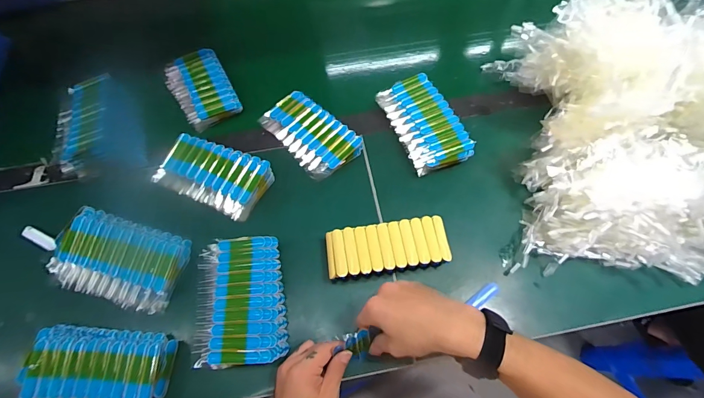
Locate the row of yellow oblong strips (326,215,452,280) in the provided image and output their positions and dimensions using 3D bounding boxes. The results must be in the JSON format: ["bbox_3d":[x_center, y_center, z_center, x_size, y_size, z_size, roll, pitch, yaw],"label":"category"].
[{"bbox_3d":[0.049,0.070,0.493,0.158,0.038,0.066,-8,64,-3],"label":"row of yellow oblong strips"}]

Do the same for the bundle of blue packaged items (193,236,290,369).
[{"bbox_3d":[-0.143,0.129,0.465,0.106,0.038,0.155,-6,64,-2],"label":"bundle of blue packaged items"}]

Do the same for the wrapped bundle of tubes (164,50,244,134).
[{"bbox_3d":[-0.260,-0.195,0.623,0.093,0.023,0.156,-28,67,-13],"label":"wrapped bundle of tubes"}]

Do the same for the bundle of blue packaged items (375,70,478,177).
[{"bbox_3d":[0.110,-0.118,0.572,0.091,0.050,0.165,-20,65,-9],"label":"bundle of blue packaged items"}]

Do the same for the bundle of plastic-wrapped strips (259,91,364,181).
[{"bbox_3d":[-0.068,-0.105,0.569,0.158,0.026,0.090,39,70,18],"label":"bundle of plastic-wrapped strips"}]

